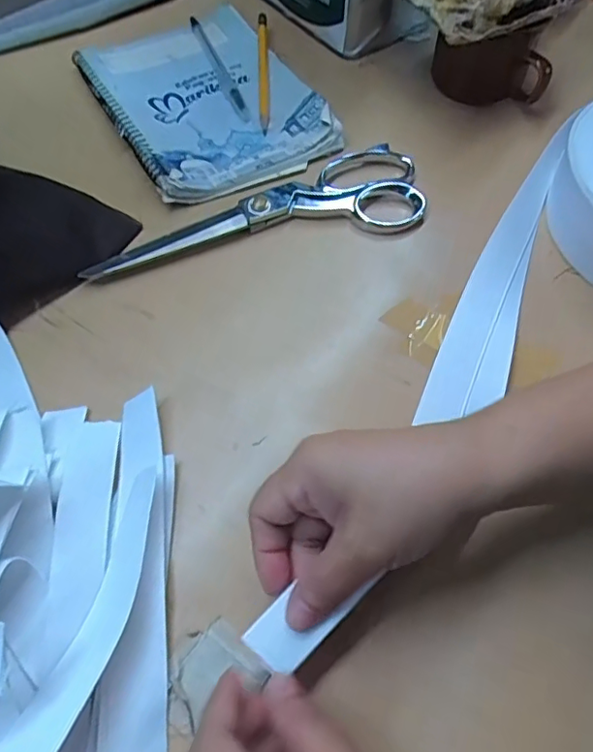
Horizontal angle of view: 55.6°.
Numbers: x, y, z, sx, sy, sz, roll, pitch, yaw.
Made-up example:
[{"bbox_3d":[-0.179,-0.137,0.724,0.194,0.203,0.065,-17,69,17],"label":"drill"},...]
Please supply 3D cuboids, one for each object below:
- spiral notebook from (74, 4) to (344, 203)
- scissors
[{"bbox_3d":[-0.075,-0.225,0.450,0.147,0.019,0.203,-25,65,-14],"label":"spiral notebook"},{"bbox_3d":[-0.026,-0.119,0.392,0.237,0.016,0.073,-12,62,-8],"label":"scissors"}]

